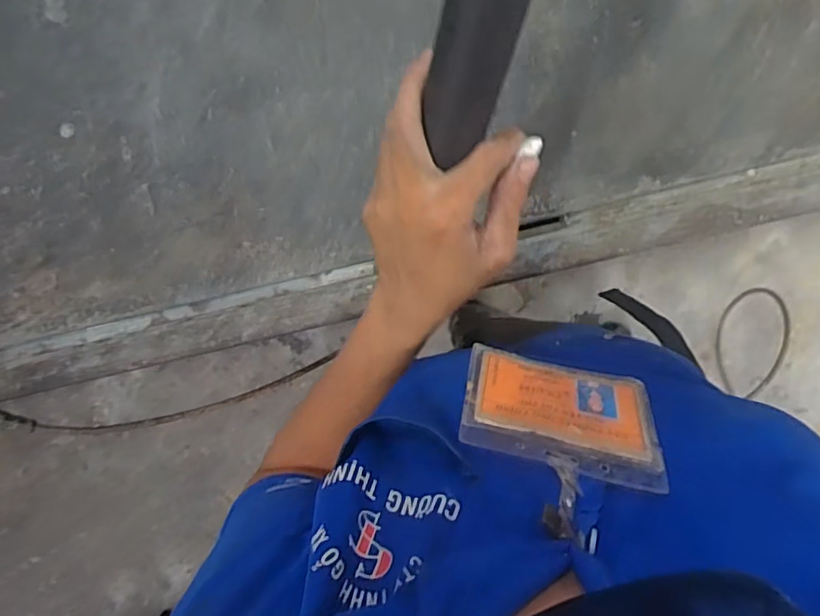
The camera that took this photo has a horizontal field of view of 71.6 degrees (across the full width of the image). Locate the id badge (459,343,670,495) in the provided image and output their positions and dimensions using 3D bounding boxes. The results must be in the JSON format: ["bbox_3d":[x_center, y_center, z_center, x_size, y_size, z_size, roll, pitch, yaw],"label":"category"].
[{"bbox_3d":[0.080,0.054,0.307,0.100,0.085,0.004,12,122,5],"label":"id badge"}]

